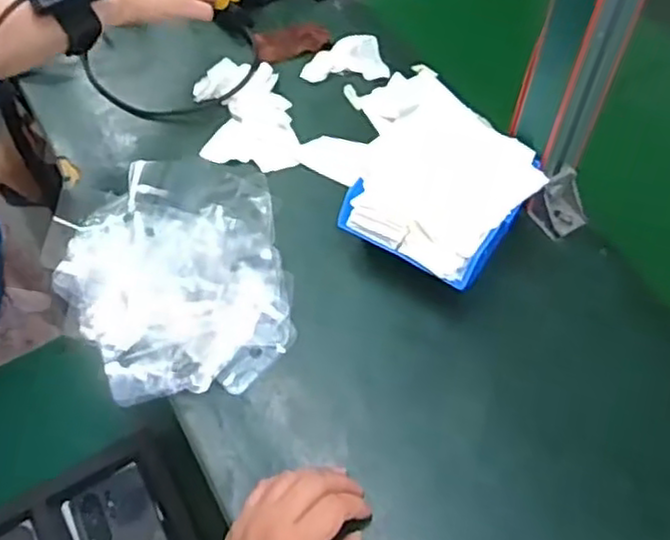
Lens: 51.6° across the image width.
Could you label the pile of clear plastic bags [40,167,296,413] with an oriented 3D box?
[{"bbox_3d":[-0.135,0.001,0.575,0.187,0.040,0.211,-7,56,-5],"label":"pile of clear plastic bags"}]

